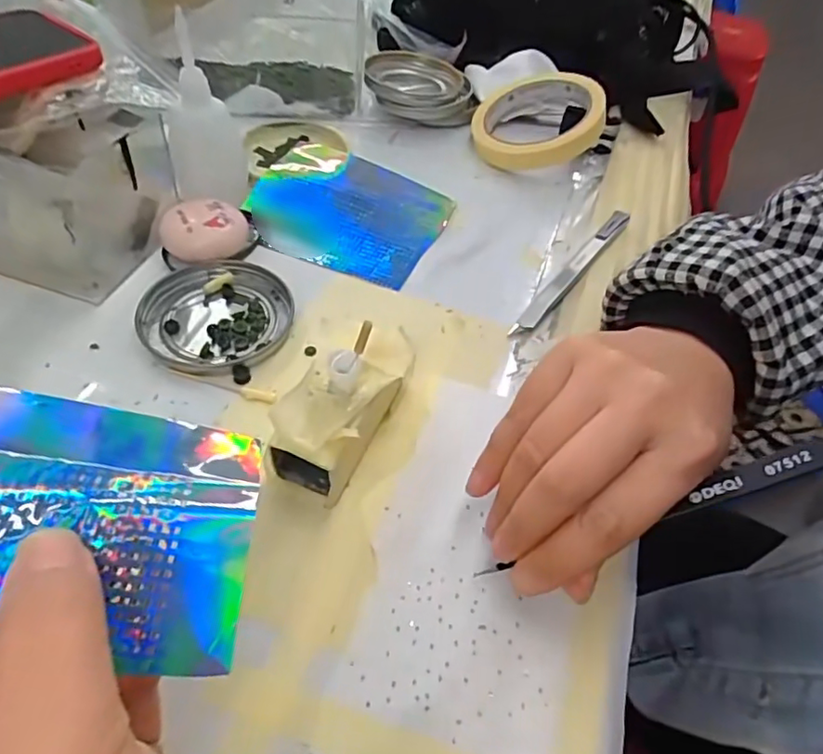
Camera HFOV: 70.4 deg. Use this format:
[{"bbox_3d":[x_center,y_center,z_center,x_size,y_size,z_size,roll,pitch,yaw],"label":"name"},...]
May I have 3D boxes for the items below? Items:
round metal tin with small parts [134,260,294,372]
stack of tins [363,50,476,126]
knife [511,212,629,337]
[{"bbox_3d":[-0.106,-0.035,0.317,0.076,0.007,0.074,3,51,-4],"label":"round metal tin with small parts"},{"bbox_3d":[0.006,-0.234,0.473,0.085,0.029,0.078,1,51,-6],"label":"stack of tins"},{"bbox_3d":[0.099,-0.066,0.360,0.013,0.015,0.136,34,55,20],"label":"knife"}]

